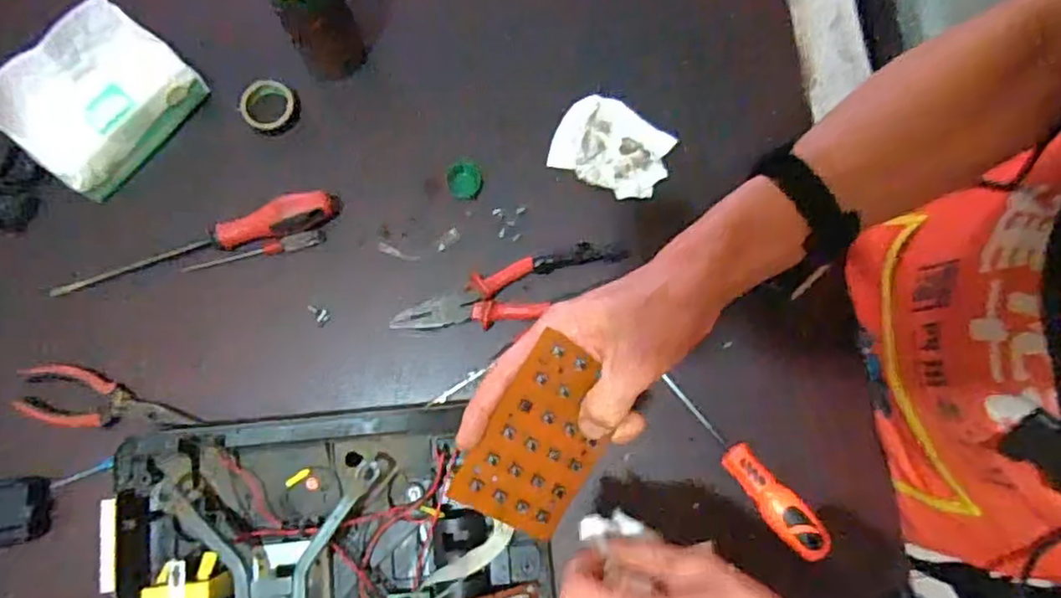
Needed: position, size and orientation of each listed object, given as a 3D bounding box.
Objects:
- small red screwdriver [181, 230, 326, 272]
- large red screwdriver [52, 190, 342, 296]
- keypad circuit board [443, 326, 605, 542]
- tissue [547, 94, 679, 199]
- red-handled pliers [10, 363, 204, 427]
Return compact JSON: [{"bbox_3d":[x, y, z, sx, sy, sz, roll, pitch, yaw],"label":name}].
[{"bbox_3d":[-0.242,-0.040,0.569,0.121,0.010,0.012,-16,80,-4],"label":"small red screwdriver"},{"bbox_3d":[-0.294,-0.051,0.562,0.254,0.034,0.029,-14,80,-4],"label":"large red screwdriver"},{"bbox_3d":[0.008,0.080,0.367,0.067,0.004,0.105,30,92,-15],"label":"keypad circuit board"},{"bbox_3d":[0.075,-0.138,0.588,0.102,0.021,0.076,32,80,5],"label":"tissue"},{"bbox_3d":[-0.355,0.088,0.540,0.148,0.008,0.049,11,79,1],"label":"red-handled pliers"}]

